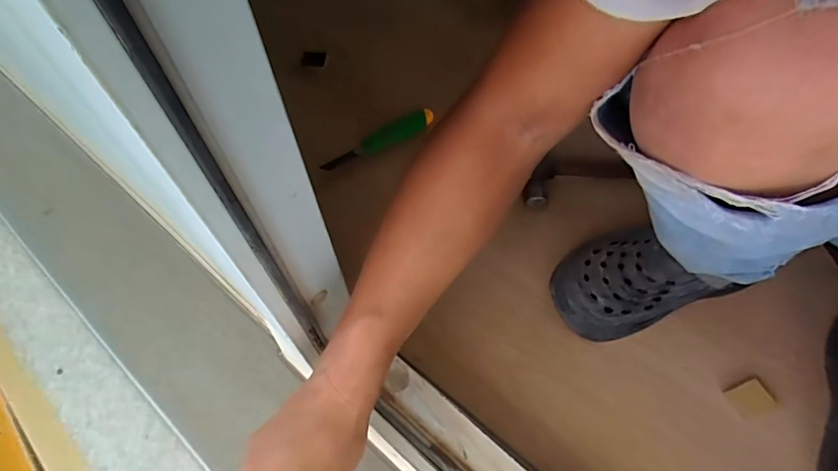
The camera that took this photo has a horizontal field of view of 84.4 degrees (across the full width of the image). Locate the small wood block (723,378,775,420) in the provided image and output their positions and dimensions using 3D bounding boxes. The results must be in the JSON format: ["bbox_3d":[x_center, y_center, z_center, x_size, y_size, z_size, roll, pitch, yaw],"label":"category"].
[{"bbox_3d":[0.370,0.182,0.517,0.039,0.020,0.034,-17,58,-9],"label":"small wood block"}]

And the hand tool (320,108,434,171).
[{"bbox_3d":[-0.062,-0.157,0.747,0.200,0.028,0.033,-27,60,-15],"label":"hand tool"}]

